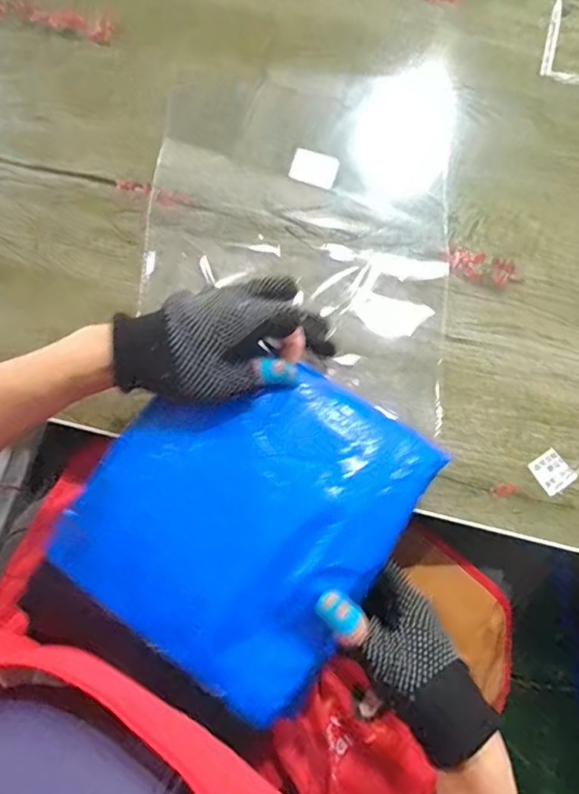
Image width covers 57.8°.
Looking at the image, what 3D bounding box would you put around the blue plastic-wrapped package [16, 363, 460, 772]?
[{"bbox_3d":[-0.033,0.079,0.336,0.188,0.030,0.221,31,79,6],"label":"blue plastic-wrapped package"}]

